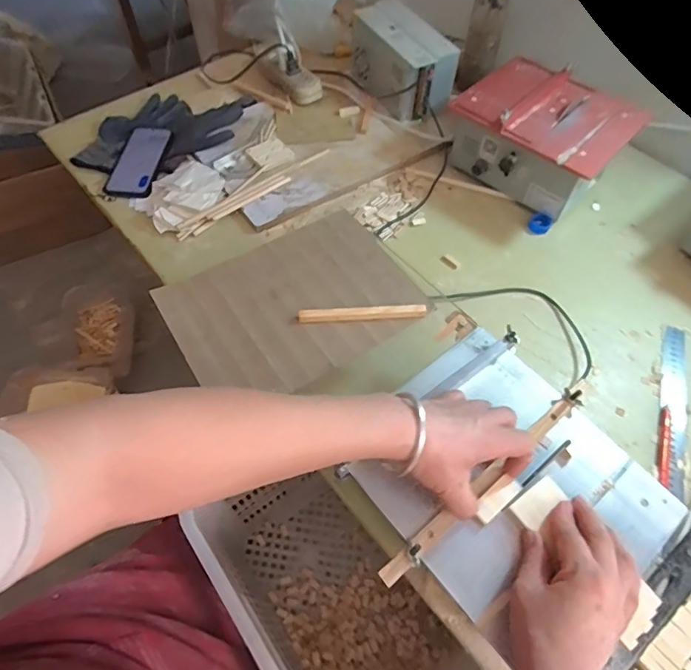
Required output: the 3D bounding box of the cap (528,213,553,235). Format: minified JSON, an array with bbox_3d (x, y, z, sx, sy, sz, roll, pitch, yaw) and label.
[{"bbox_3d":[0.311,-0.177,0.775,0.032,0.012,0.040,27,62,16],"label":"cap"}]

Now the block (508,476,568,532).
[{"bbox_3d":[0.181,0.156,0.452,0.051,0.004,0.029,-29,62,-17],"label":"block"}]

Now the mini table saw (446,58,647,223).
[{"bbox_3d":[0.300,-0.314,0.784,0.256,0.127,0.182,36,64,21],"label":"mini table saw"}]

